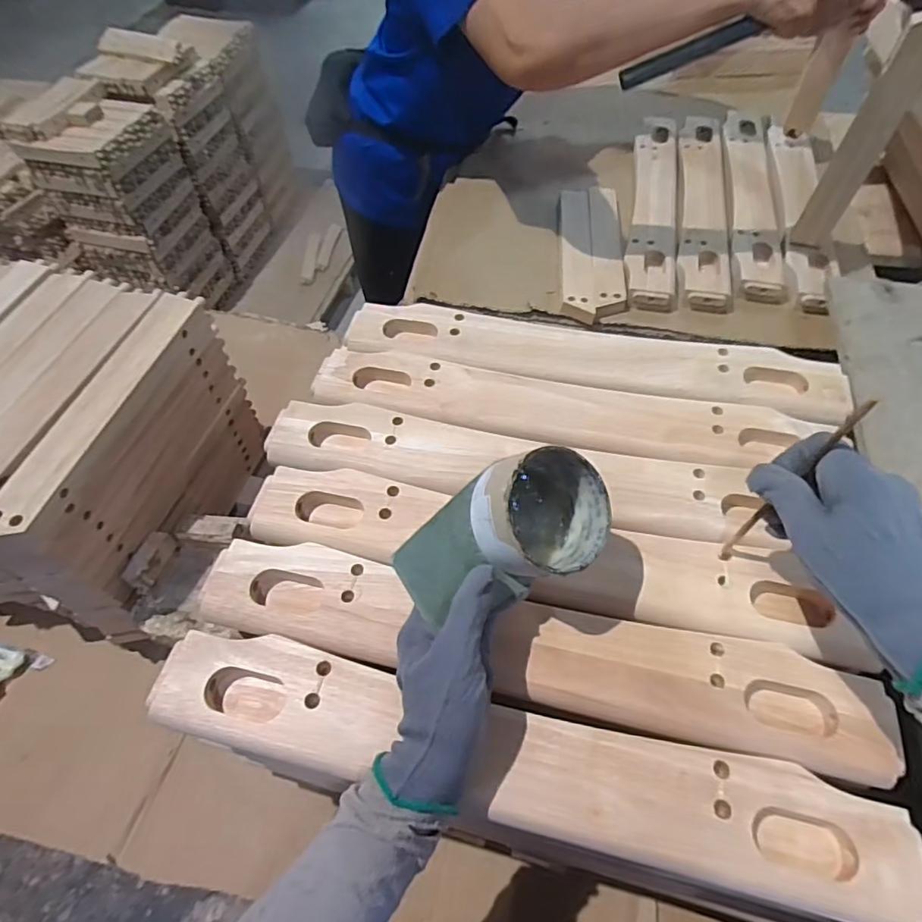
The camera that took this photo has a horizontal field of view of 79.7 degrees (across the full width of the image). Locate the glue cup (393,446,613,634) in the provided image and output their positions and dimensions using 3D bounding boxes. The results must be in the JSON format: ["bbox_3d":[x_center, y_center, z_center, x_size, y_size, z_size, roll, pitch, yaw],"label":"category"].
[{"bbox_3d":[0.028,0.044,0.362,0.143,0.076,0.082,-25,59,-15],"label":"glue cup"}]

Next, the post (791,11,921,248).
[{"bbox_3d":[0.493,-0.383,0.679,0.048,0.289,0.022,20,59,15],"label":"post"}]

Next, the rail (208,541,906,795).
[{"bbox_3d":[0.042,0.135,0.398,0.481,0.032,0.074,11,57,8],"label":"rail"}]

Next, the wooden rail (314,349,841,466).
[{"bbox_3d":[0.086,-0.049,0.518,0.454,0.019,0.078,10,57,8],"label":"wooden rail"}]

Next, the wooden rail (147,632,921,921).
[{"bbox_3d":[0.027,0.198,0.361,0.480,0.029,0.073,11,57,8],"label":"wooden rail"}]

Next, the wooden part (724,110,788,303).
[{"bbox_3d":[0.470,-0.442,0.903,0.071,0.026,0.504,10,57,8],"label":"wooden part"}]

